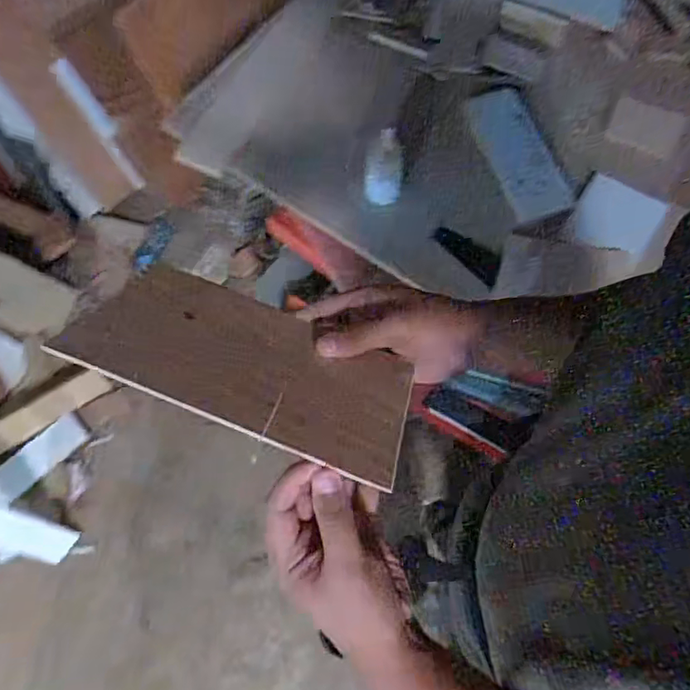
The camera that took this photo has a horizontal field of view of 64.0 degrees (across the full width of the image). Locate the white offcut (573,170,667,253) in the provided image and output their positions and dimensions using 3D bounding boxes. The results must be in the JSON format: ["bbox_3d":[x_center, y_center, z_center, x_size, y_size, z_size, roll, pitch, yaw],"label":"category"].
[{"bbox_3d":[0.479,-0.224,0.973,0.145,0.021,0.108,23,106,-1],"label":"white offcut"}]

